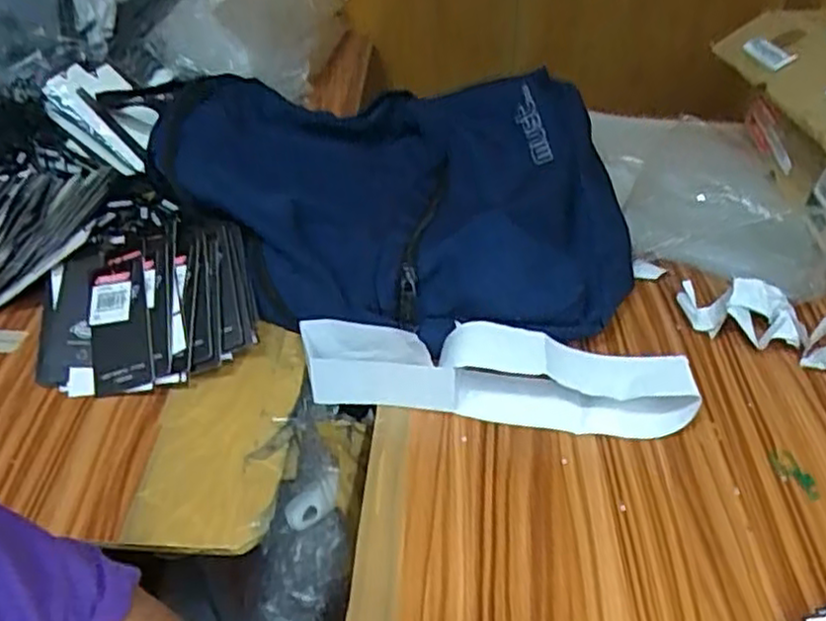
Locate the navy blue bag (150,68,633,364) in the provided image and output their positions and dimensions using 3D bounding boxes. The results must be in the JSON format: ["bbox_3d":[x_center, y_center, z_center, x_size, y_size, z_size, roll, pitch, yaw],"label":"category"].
[{"bbox_3d":[-0.016,-0.105,0.661,0.408,0.116,0.312,6,40,6],"label":"navy blue bag"}]

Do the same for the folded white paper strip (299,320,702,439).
[{"bbox_3d":[0.058,0.047,0.535,0.281,0.042,0.057,7,40,7],"label":"folded white paper strip"}]

